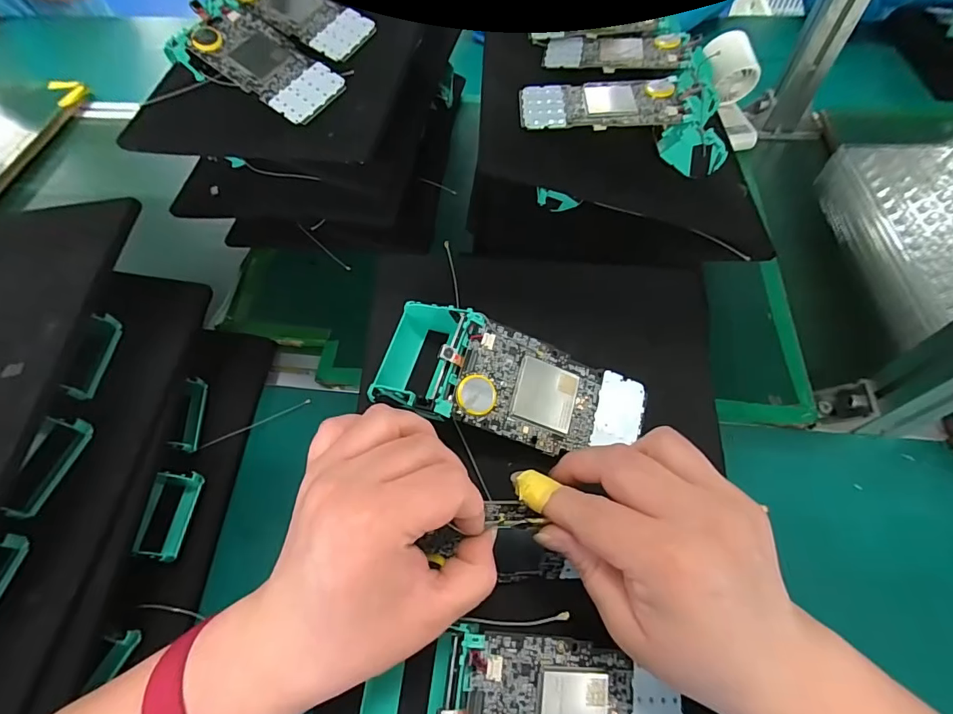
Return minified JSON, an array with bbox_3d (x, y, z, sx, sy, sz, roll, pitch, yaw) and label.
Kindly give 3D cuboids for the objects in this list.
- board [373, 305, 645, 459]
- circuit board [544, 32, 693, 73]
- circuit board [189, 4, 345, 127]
[{"bbox_3d":[0.028,0.023,0.314,0.177,0.054,0.084,22,70,-13],"label":"board"},{"bbox_3d":[0.136,-0.303,0.454,0.137,0.011,0.067,8,61,8],"label":"circuit board"},{"bbox_3d":[-0.185,-0.262,0.414,0.125,0.005,0.066,35,72,1],"label":"circuit board"}]

